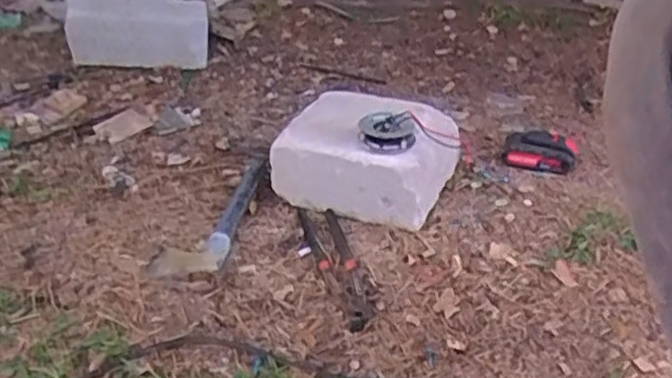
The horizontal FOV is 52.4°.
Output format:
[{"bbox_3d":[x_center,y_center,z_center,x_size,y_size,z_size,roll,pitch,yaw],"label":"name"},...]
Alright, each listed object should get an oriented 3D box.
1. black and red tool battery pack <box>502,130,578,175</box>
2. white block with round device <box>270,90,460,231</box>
[{"bbox_3d":[0.318,-0.057,1.063,0.105,0.049,0.067,12,32,11],"label":"black and red tool battery pack"},{"bbox_3d":[0.052,-0.056,0.948,0.203,0.131,0.202,18,34,21],"label":"white block with round device"}]

